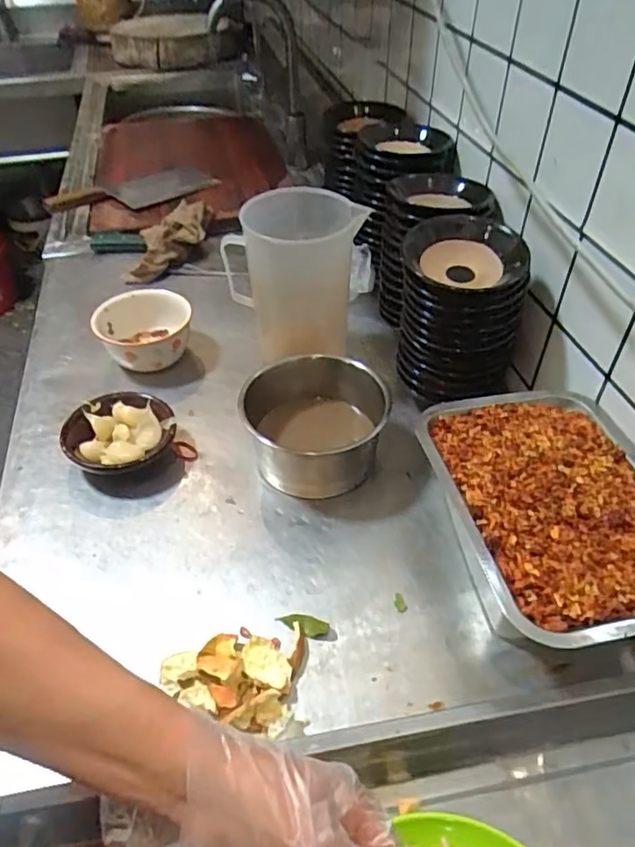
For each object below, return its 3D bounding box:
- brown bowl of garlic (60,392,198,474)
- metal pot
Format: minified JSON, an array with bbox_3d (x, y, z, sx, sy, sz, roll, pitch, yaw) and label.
[{"bbox_3d":[-0.218,0.018,0.664,0.118,0.045,0.111,0,44,0],"label":"brown bowl of garlic"},{"bbox_3d":[-0.001,0.001,0.646,0.143,0.089,0.135,0,44,0],"label":"metal pot"}]

